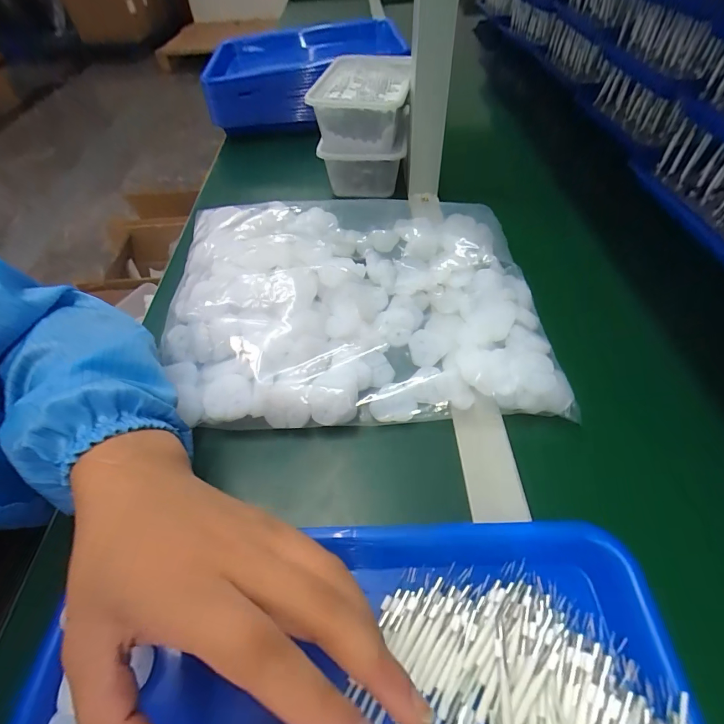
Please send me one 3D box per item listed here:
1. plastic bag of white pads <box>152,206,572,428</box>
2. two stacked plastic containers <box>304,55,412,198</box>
[{"bbox_3d":[-0.008,-0.076,0.380,0.340,0.060,0.280,-2,51,1],"label":"plastic bag of white pads"},{"bbox_3d":[0.006,-0.324,0.536,0.112,0.127,0.162,3,51,5],"label":"two stacked plastic containers"}]

